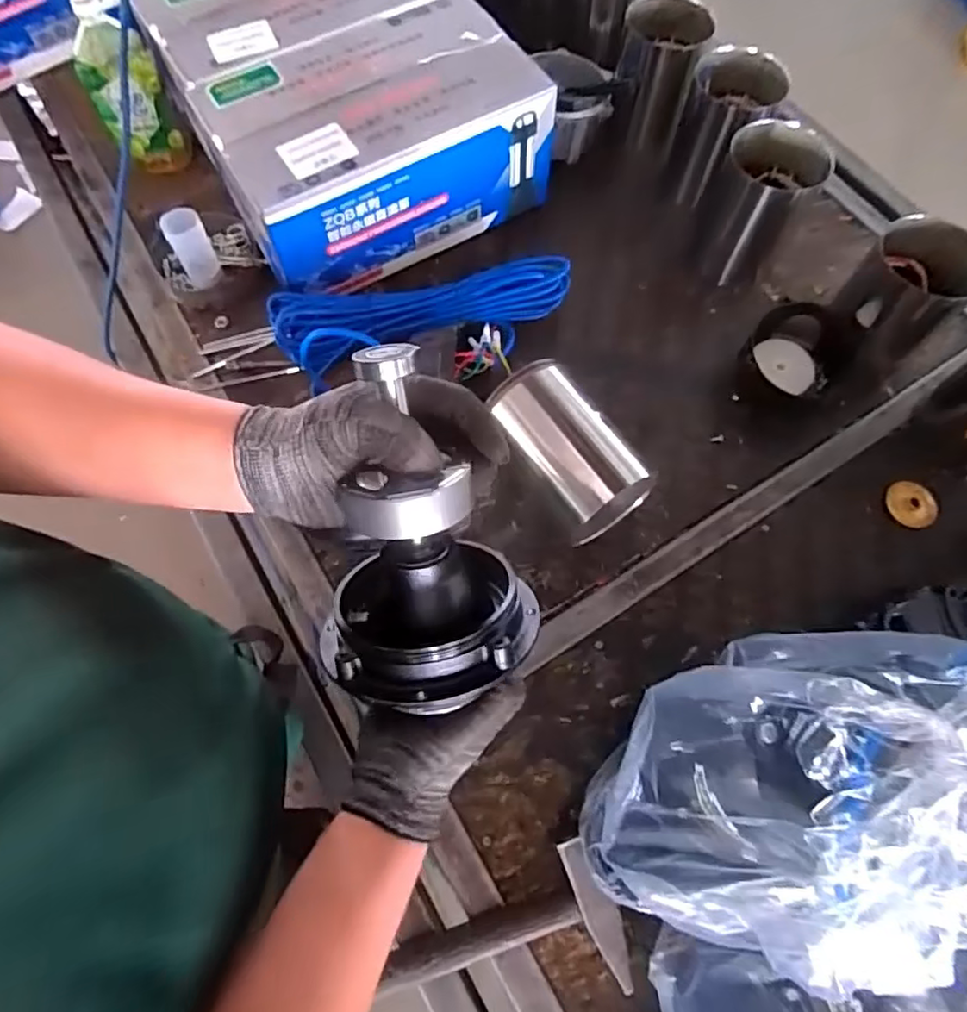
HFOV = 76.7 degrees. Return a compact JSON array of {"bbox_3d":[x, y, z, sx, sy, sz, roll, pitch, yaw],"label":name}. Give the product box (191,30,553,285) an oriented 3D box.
[{"bbox_3d":[-0.137,-0.478,0.824,0.406,0.168,0.236,-28,71,-11],"label":"product box"}]

